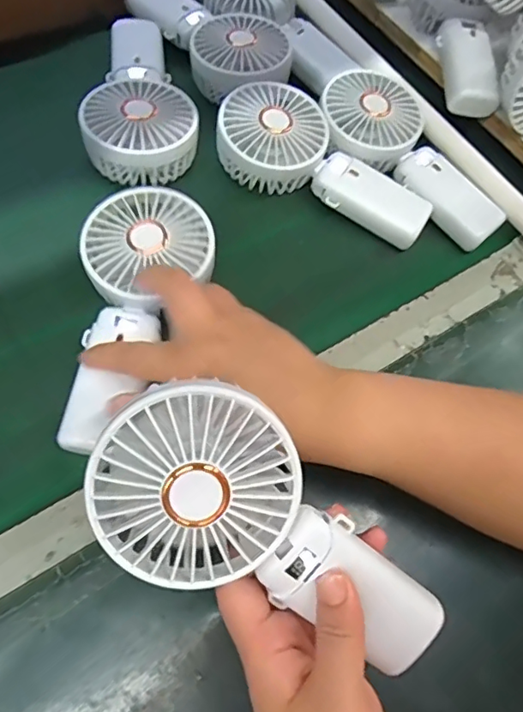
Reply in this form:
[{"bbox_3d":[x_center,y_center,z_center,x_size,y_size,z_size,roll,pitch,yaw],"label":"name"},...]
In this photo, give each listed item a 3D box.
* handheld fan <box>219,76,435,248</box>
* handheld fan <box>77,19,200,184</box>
[{"bbox_3d":[0.052,-0.152,0.423,0.180,0.049,0.087,27,62,11],"label":"handheld fan"},{"bbox_3d":[-0.107,-0.209,0.435,0.090,0.038,0.172,-11,62,-11],"label":"handheld fan"}]

